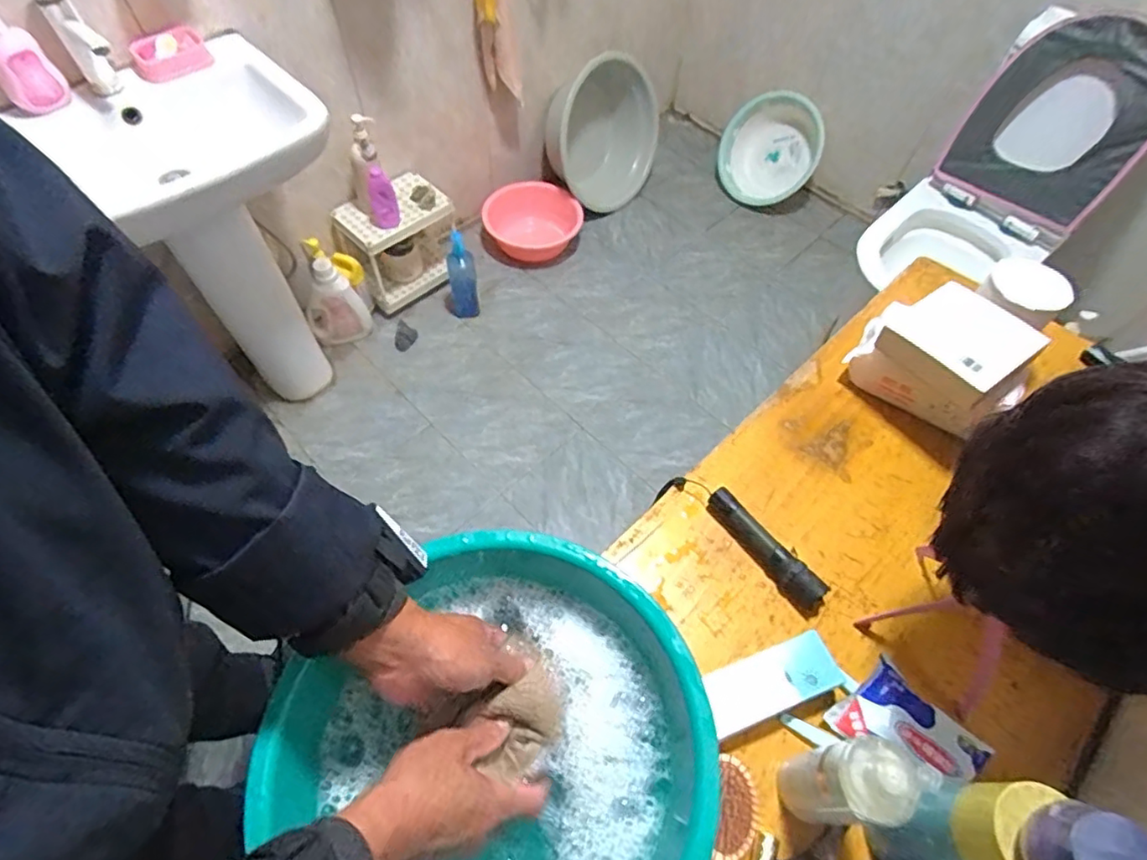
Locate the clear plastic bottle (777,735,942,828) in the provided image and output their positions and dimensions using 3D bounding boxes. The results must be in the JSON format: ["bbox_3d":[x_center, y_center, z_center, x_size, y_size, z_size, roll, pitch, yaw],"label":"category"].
[{"bbox_3d":[0.205,0.271,0.452,0.051,0.165,0.051,33,63,17],"label":"clear plastic bottle"}]

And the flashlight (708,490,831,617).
[{"bbox_3d":[0.208,0.128,0.643,0.031,0.031,0.155,-33,65,-20],"label":"flashlight"}]

